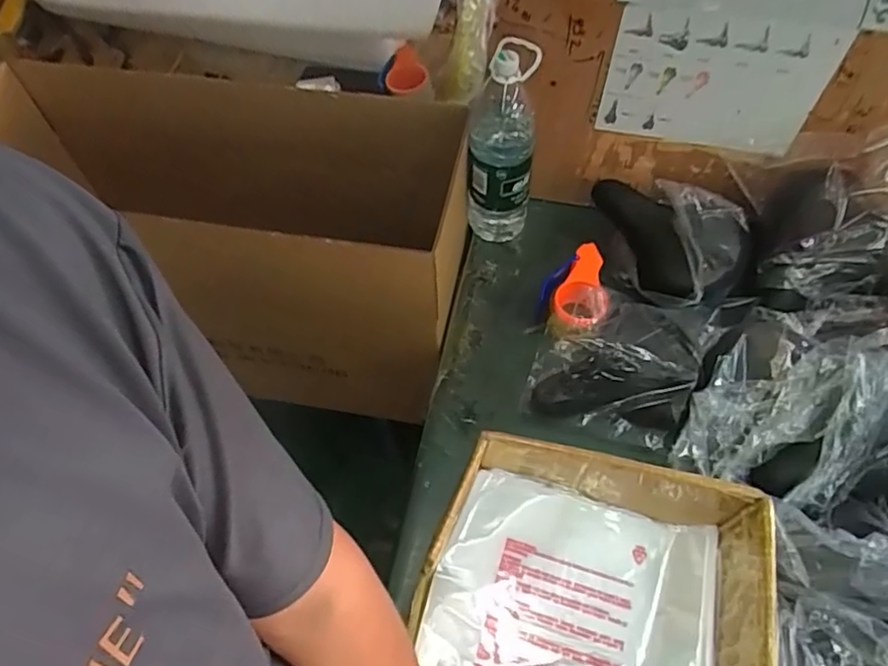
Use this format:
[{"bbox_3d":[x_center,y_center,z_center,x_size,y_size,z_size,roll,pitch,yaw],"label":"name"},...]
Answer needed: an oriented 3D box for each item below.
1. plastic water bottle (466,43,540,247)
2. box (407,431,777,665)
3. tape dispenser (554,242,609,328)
[{"bbox_3d":[0.089,-0.279,0.936,0.101,0.319,0.090,0,58,2],"label":"plastic water bottle"},{"bbox_3d":[0.120,0.334,0.571,0.305,0.164,0.408,14,59,10],"label":"box"},{"bbox_3d":[0.213,-0.063,0.920,0.079,0.056,0.168,13,59,10],"label":"tape dispenser"}]

